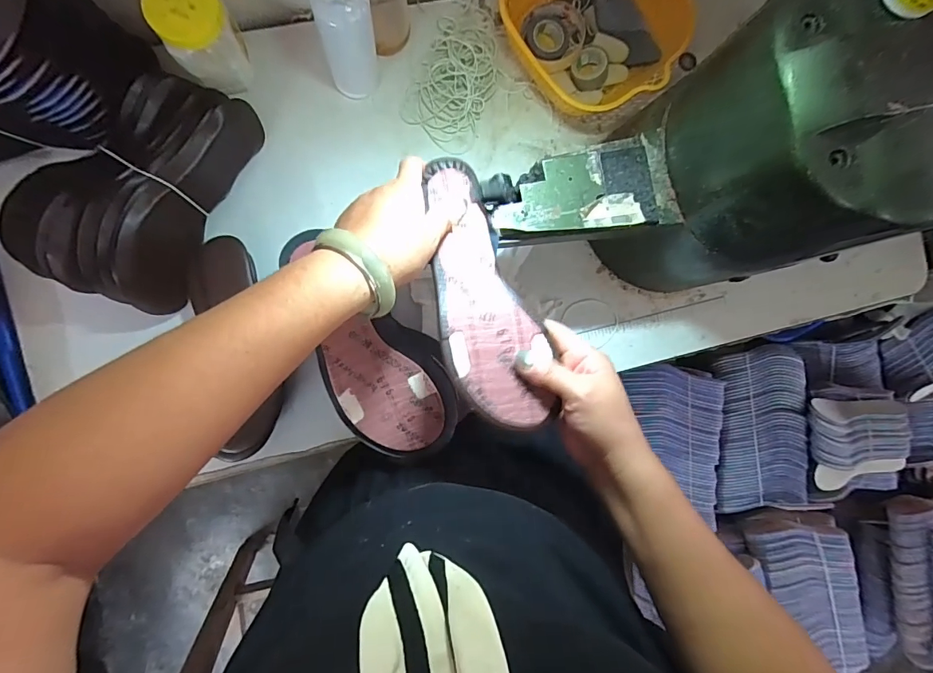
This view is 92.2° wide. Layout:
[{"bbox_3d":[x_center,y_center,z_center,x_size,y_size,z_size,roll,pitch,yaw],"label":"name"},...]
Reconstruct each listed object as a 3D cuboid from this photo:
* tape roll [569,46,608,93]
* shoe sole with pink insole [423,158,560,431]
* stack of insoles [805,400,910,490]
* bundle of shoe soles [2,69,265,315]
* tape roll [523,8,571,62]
[{"bbox_3d":[0.158,-0.346,0.577,0.048,0.025,0.053,-13,91,-5],"label":"tape roll"},{"bbox_3d":[0.010,-0.038,0.373,0.076,0.018,0.231,-12,80,-5],"label":"shoe sole with pink insole"},{"bbox_3d":[0.991,0.273,1.141,0.216,0.073,0.227,-3,90,-5],"label":"stack of insoles"},{"bbox_3d":[-0.349,-0.165,0.494,0.137,0.110,0.248,21,88,-5],"label":"bundle of shoe soles"},{"bbox_3d":[0.101,-0.384,0.575,0.060,0.016,0.061,0,90,-5],"label":"tape roll"}]

